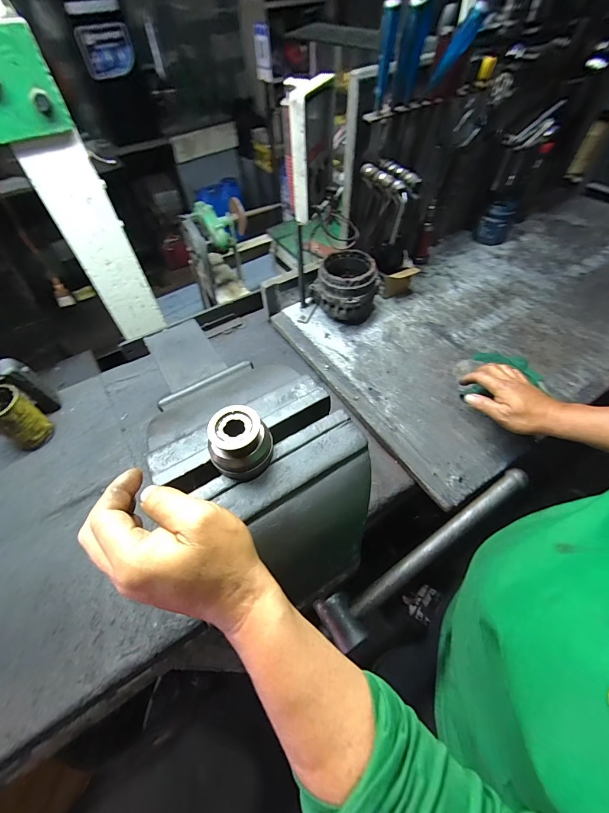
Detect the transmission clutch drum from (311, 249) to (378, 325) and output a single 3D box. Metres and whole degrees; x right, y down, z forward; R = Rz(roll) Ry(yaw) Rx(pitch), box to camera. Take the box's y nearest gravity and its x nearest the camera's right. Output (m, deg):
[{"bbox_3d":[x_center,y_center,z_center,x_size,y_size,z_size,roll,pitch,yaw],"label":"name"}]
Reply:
[{"bbox_3d":[0.089,-0.264,0.777,0.119,0.127,0.128,-1,53,2],"label":"transmission clutch drum"}]

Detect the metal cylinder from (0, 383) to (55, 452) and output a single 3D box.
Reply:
[{"bbox_3d":[-0.538,0.025,0.638,0.074,0.111,0.077,24,58,19],"label":"metal cylinder"}]

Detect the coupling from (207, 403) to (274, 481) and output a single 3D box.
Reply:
[{"bbox_3d":[-0.059,0.034,0.313,0.051,0.046,0.051,-1,53,2],"label":"coupling"}]

